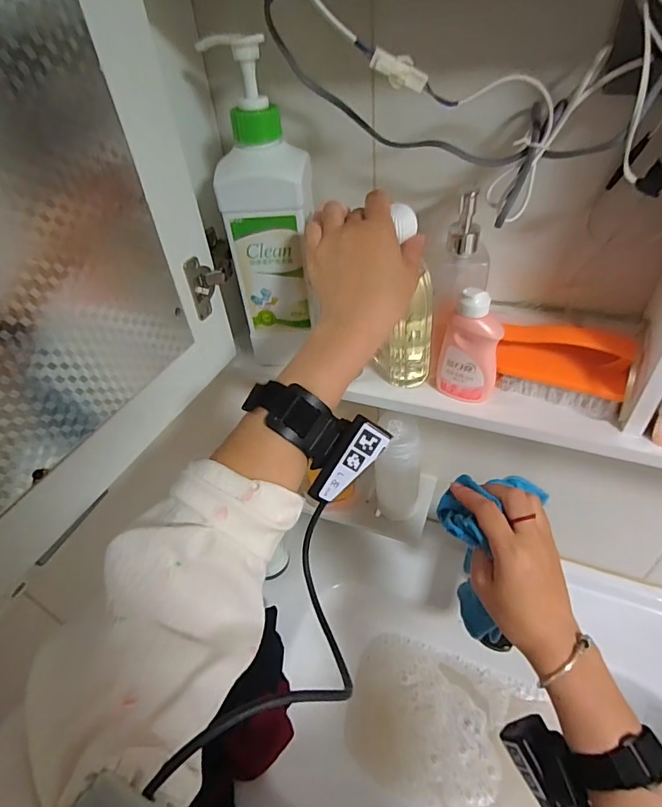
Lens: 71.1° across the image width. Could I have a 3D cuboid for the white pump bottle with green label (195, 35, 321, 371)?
[{"bbox_3d":[-0.054,-0.172,0.435,0.074,0.268,0.069,2,44,8],"label":"white pump bottle with green label"}]

